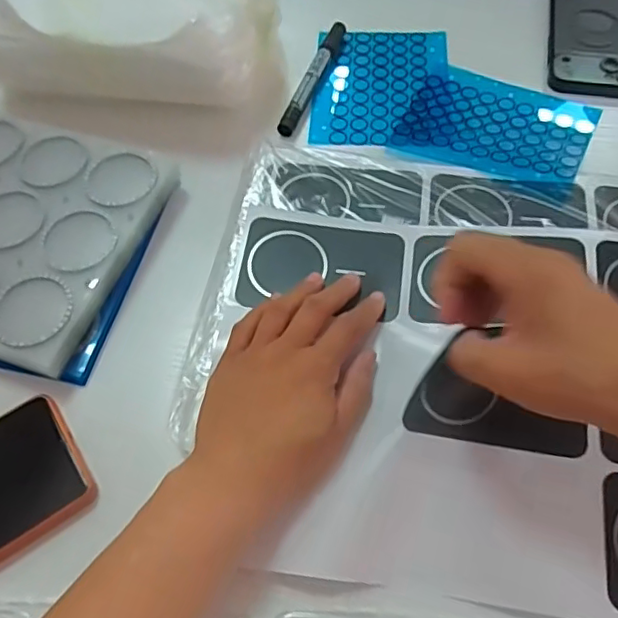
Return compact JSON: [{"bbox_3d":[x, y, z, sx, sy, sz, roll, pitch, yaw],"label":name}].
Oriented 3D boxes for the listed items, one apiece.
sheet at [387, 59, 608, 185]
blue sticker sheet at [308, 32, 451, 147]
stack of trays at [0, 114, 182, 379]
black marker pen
[{"bbox_3d":[0.149,-0.147,0.472,0.144,0.013,0.119,20,63,15],"label":"sheet"},{"bbox_3d":[0.063,-0.193,0.510,0.114,0.004,0.146,2,59,5],"label":"blue sticker sheet"},{"bbox_3d":[-0.209,-0.055,0.417,0.173,0.031,0.177,16,62,13],"label":"stack of trays"},{"bbox_3d":[0.004,-0.201,0.507,0.013,0.015,0.138,16,62,13],"label":"black marker pen"}]

